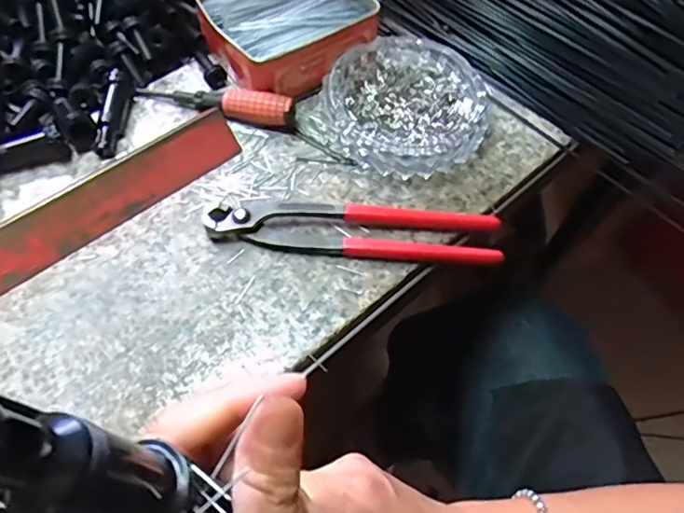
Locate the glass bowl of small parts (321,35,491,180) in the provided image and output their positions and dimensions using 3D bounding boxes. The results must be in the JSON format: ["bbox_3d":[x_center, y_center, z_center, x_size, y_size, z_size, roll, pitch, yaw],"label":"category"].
[{"bbox_3d":[0.047,-0.113,0.427,0.117,0.030,0.115,2,60,-3],"label":"glass bowl of small parts"}]

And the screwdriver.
[{"bbox_3d":[-0.098,-0.117,0.435,0.128,0.025,0.018,11,59,16],"label":"screwdriver"}]

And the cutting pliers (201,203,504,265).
[{"bbox_3d":[0.008,-0.017,0.388,0.195,0.017,0.041,4,60,-2],"label":"cutting pliers"}]

